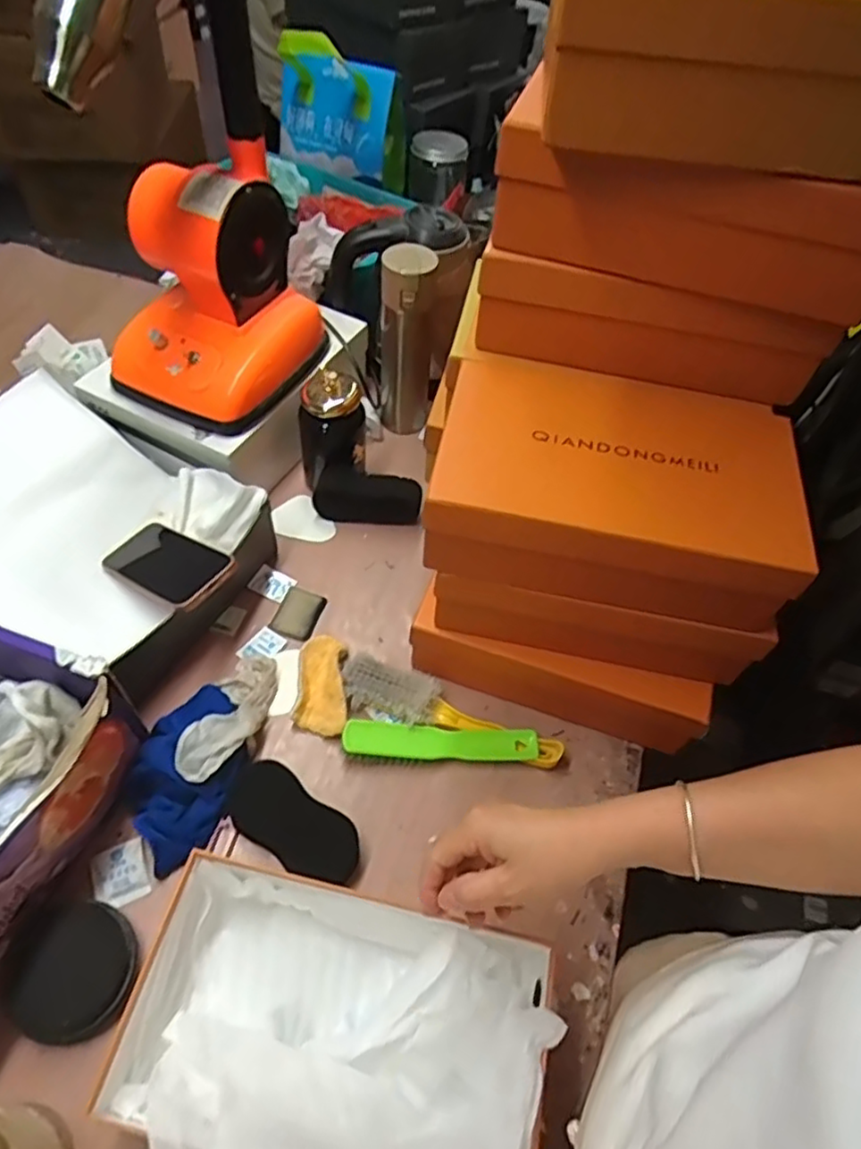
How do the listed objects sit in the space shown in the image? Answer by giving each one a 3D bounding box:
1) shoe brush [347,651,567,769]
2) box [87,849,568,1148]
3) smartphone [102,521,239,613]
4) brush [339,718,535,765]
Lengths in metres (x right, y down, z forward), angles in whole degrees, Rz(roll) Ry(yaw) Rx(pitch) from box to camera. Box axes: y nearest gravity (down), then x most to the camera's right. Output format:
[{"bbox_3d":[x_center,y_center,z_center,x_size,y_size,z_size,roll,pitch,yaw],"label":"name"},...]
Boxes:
[{"bbox_3d":[0.019,0.136,0.665,0.229,0.030,0.060,23,56,11],"label":"shoe brush"},{"bbox_3d":[-0.066,0.320,0.474,0.283,0.112,0.156,13,54,4],"label":"box"},{"bbox_3d":[-0.260,-0.012,0.664,0.150,0.014,0.077,21,53,31],"label":"smartphone"},{"bbox_3d":[0.011,0.164,0.646,0.187,0.022,0.037,3,54,-3],"label":"brush"}]

